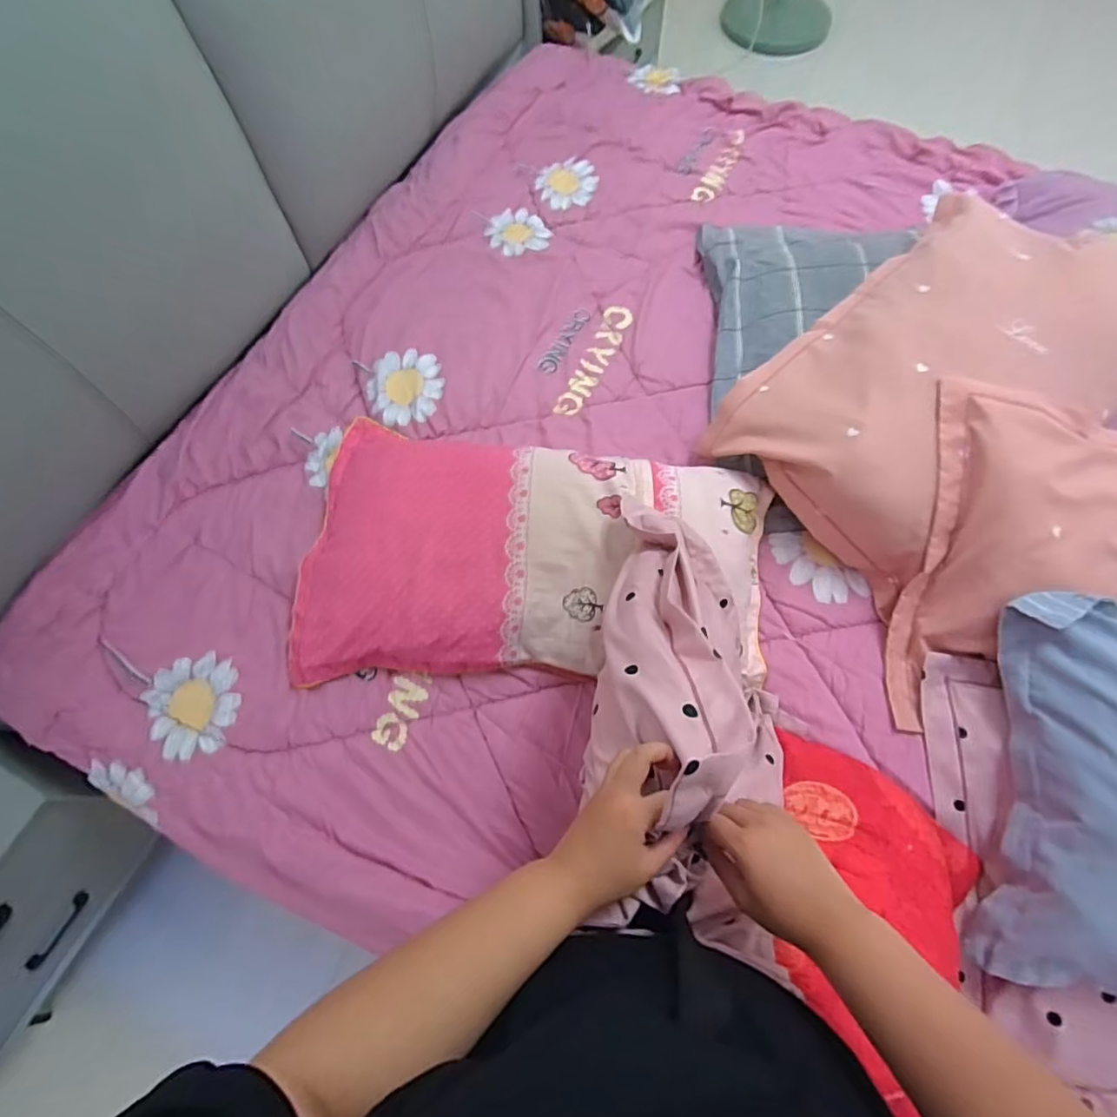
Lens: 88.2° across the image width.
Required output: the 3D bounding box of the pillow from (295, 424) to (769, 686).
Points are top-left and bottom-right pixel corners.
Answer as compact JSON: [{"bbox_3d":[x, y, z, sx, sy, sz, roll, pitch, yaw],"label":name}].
[{"bbox_3d":[-0.037,0.010,0.834,0.673,0.098,0.399,8,68,4],"label":"pillow"}]

